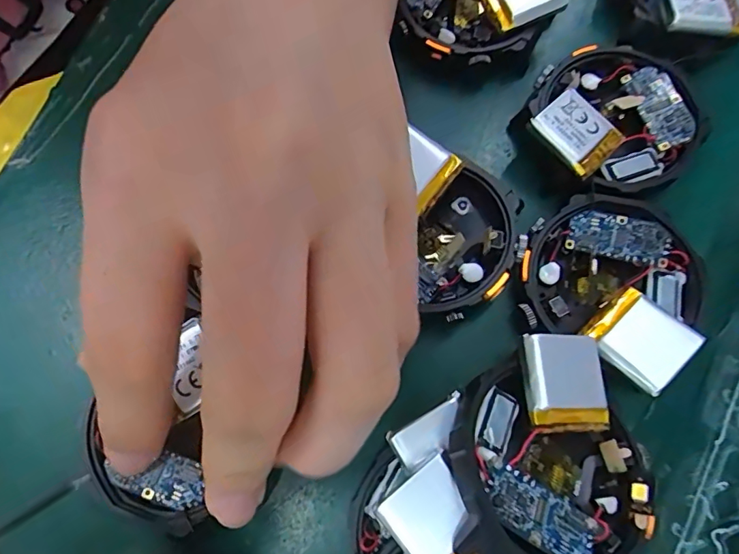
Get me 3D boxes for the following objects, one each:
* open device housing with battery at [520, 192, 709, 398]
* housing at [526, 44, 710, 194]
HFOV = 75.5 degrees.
[{"bbox_3d":[0.066,0.001,0.130,0.046,0.013,0.049,-44,80,-9],"label":"open device housing with battery"},{"bbox_3d":[0.074,-0.049,0.143,0.050,0.009,0.048,0,76,0],"label":"housing"}]

